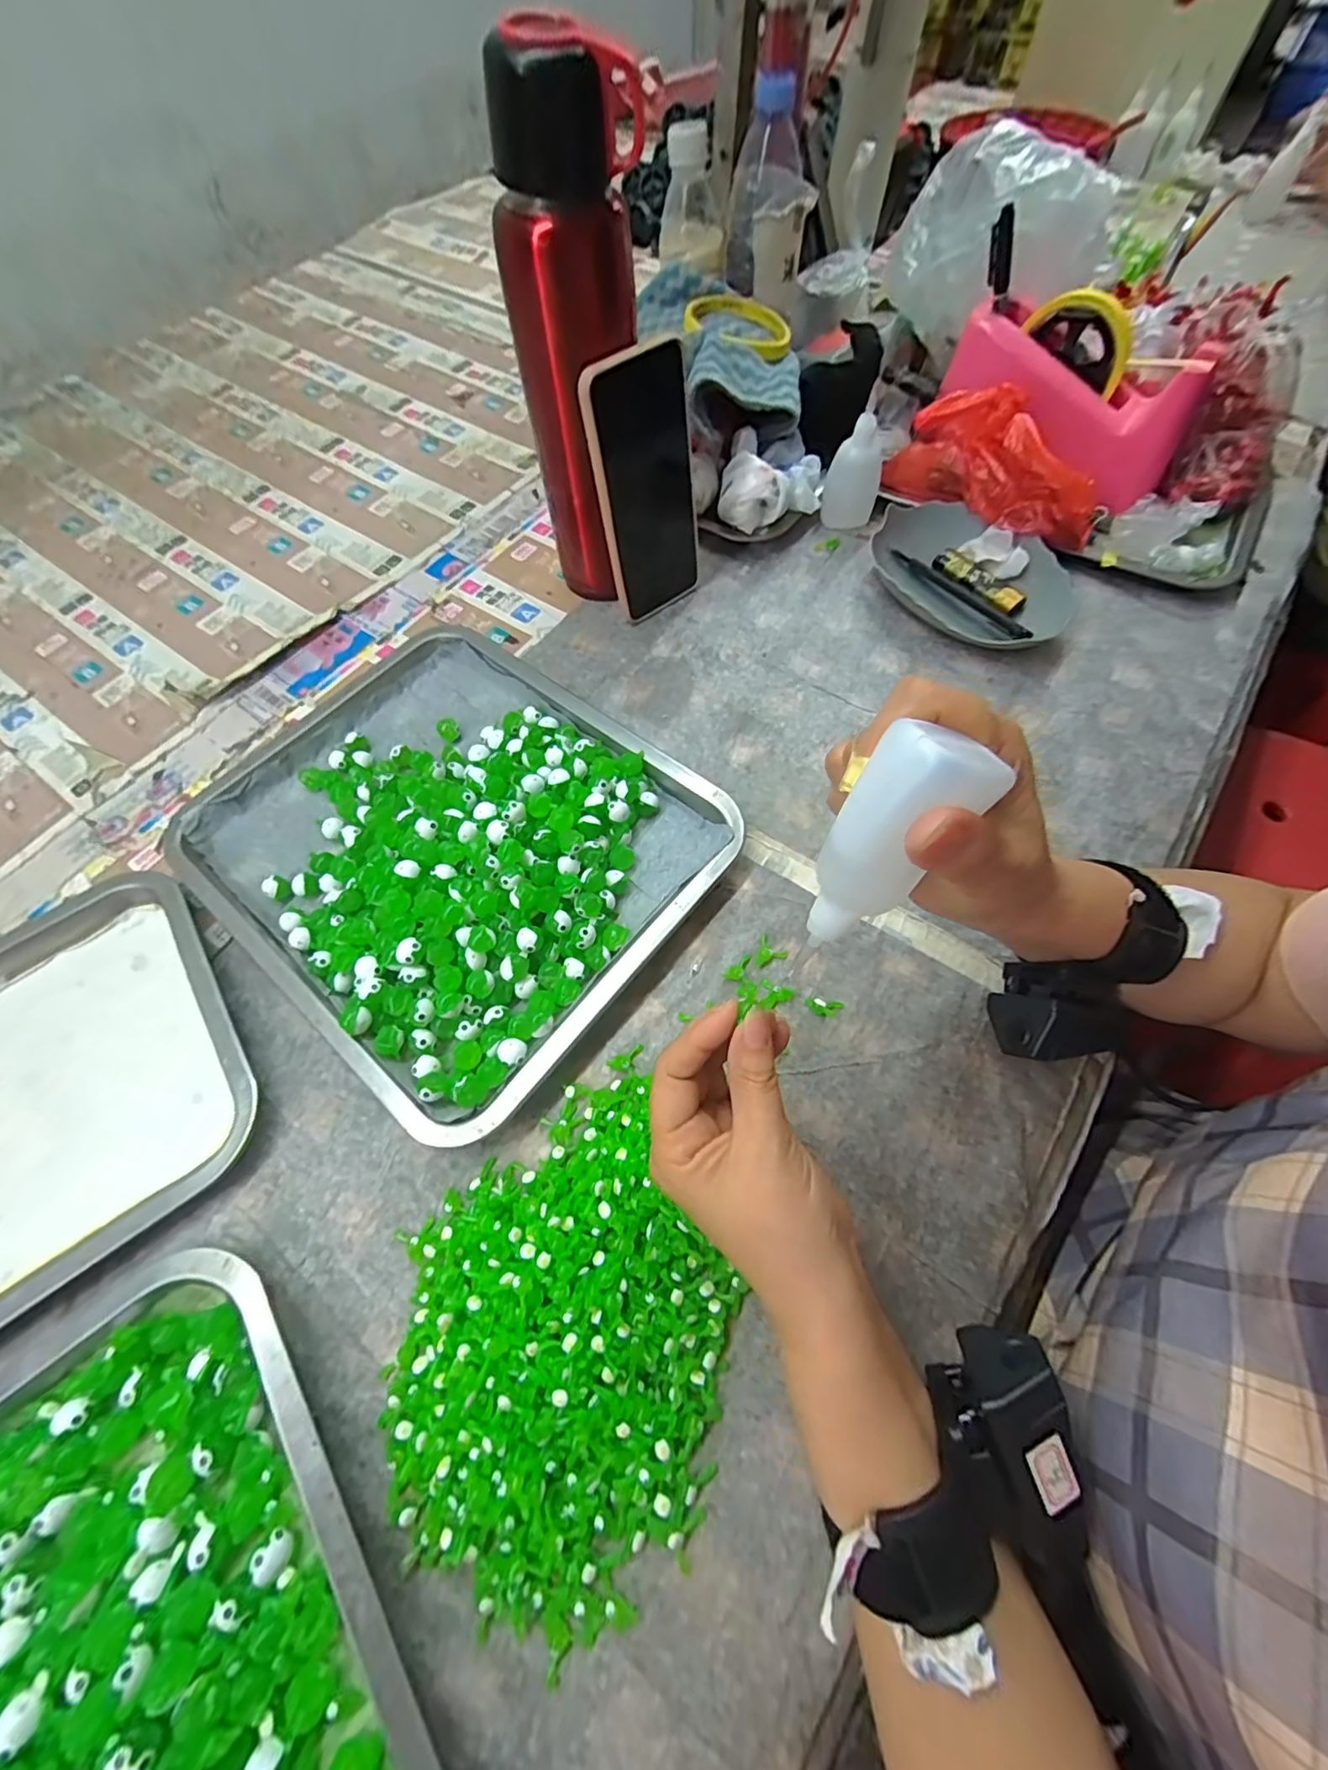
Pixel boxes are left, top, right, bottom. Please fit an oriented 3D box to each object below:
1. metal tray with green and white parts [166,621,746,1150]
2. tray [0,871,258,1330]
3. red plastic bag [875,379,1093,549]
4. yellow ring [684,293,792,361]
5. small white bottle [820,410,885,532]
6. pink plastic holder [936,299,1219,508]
[{"bbox_3d":[-0.139,-0.036,0.368,0.309,0.037,0.256,36,71,17],"label":"metal tray with green and white parts"},{"bbox_3d":[-0.394,0.145,0.302,0.319,0.019,0.219,-33,68,-13],"label":"tray"},{"bbox_3d":[0.268,-0.334,0.460,0.056,0.074,0.171,-40,69,-16],"label":"red plastic bag"},{"bbox_3d":[0.064,-0.493,0.506,0.091,0.016,0.099,0,64,1],"label":"yellow ring"},{"bbox_3d":[0.169,-0.366,0.497,0.046,0.074,0.051,15,65,8],"label":"small white bottle"},{"bbox_3d":[0.333,-0.401,0.469,0.205,0.101,0.073,36,70,3],"label":"pink plastic holder"}]

